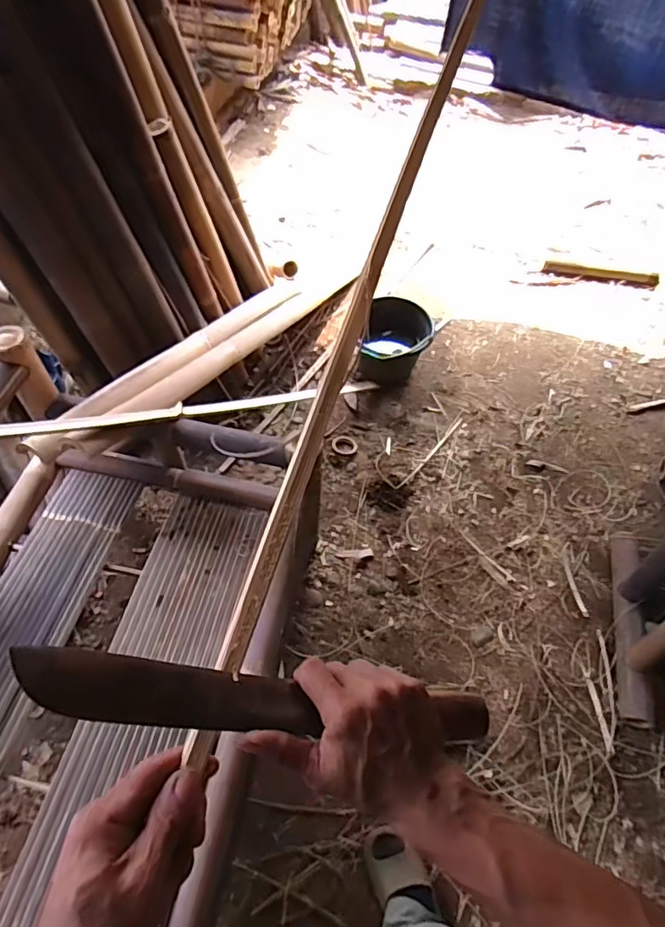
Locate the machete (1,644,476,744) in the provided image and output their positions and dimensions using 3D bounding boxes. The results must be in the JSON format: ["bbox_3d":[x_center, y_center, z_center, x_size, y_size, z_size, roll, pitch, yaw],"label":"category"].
[{"bbox_3d":[-0.031,0.168,0.381,0.340,0.018,0.038,16,56,-23],"label":"machete"}]

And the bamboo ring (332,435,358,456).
[{"bbox_3d":[0.041,-0.060,1.759,0.081,0.010,0.071,14,60,9],"label":"bamboo ring"}]

